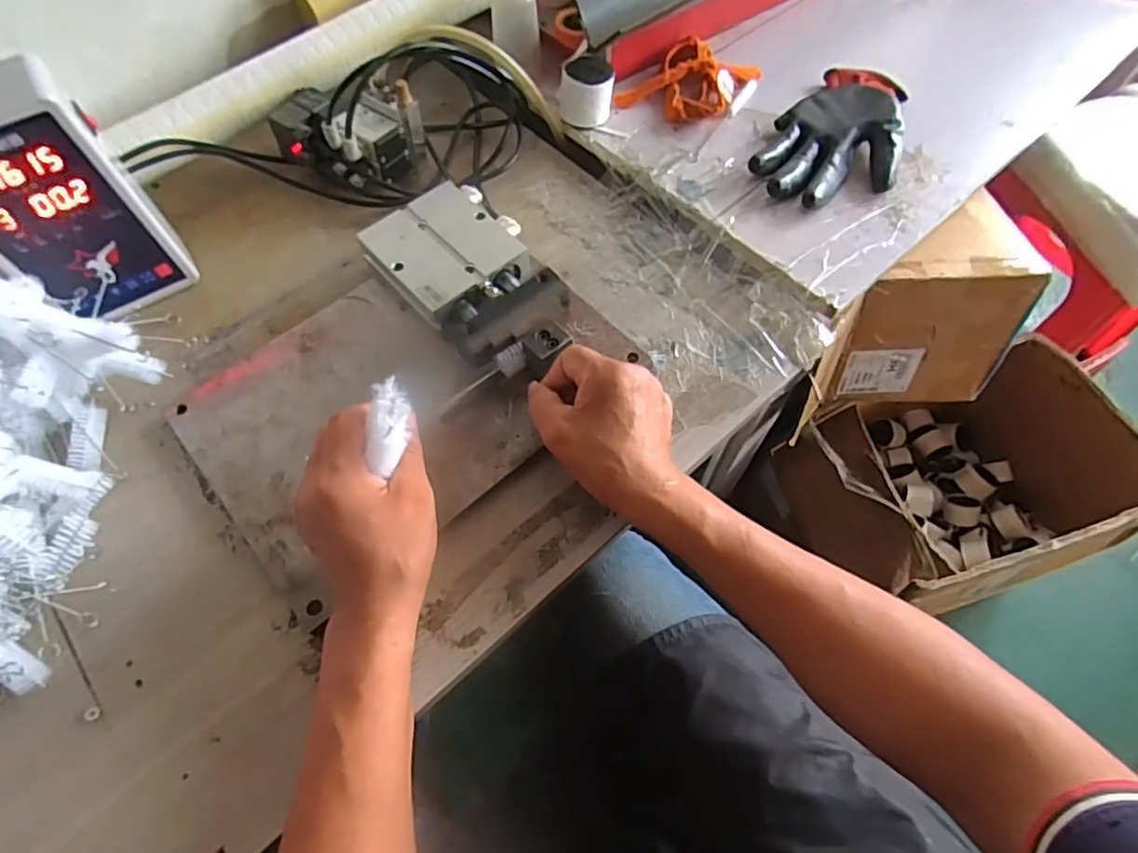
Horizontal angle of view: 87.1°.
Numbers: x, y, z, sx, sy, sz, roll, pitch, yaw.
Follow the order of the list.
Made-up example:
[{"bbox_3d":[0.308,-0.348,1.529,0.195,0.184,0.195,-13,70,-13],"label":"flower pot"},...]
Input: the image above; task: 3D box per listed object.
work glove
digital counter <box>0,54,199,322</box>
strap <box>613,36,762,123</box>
[{"bbox_3d":[0.256,-0.277,0.565,0.114,0.028,0.198,24,65,13],"label":"work glove"},{"bbox_3d":[-0.379,-0.162,0.444,0.112,0.174,0.071,-40,68,-18],"label":"digital counter"},{"bbox_3d":[0.124,-0.354,0.611,0.099,0.022,0.119,34,68,18],"label":"strap"}]

